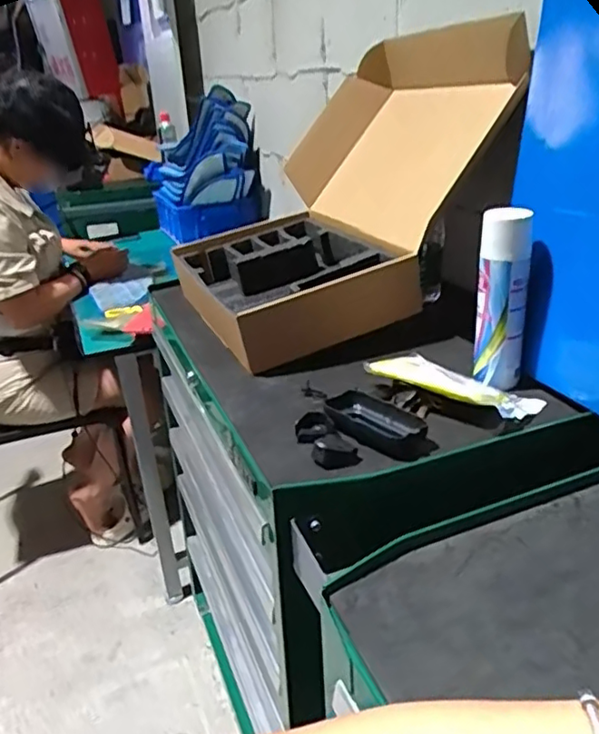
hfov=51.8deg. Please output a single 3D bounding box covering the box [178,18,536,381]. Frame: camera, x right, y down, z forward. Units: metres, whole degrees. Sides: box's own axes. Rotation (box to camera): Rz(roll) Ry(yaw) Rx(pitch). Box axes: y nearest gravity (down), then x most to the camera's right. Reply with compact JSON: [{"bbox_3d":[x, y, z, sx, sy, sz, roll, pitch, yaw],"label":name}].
[{"bbox_3d":[0.062,-0.254,0.896,0.420,0.372,0.376,-13,27,-17],"label":"box"}]

